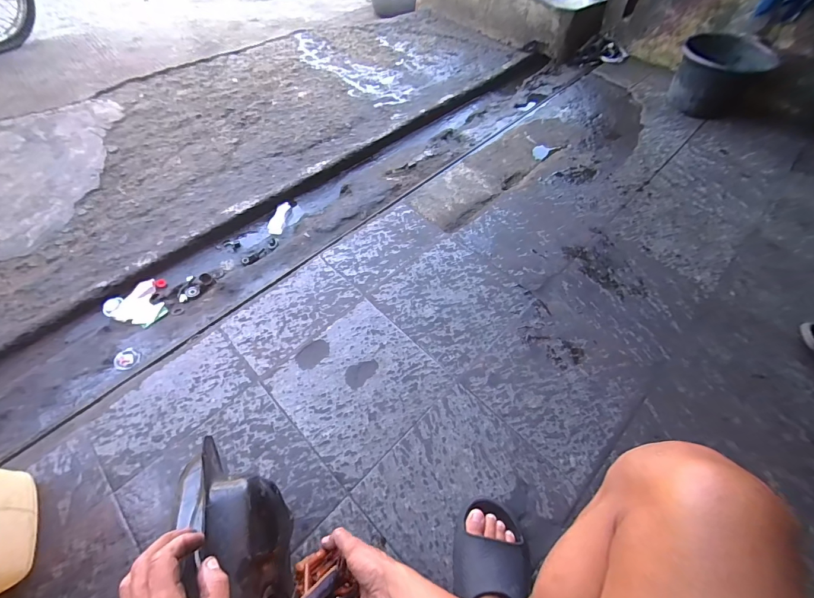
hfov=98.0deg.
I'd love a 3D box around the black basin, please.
[{"bbox_3d":[1.149,-0.824,1.324,0.295,0.205,0.259,35,62,21],"label":"black basin"}]

